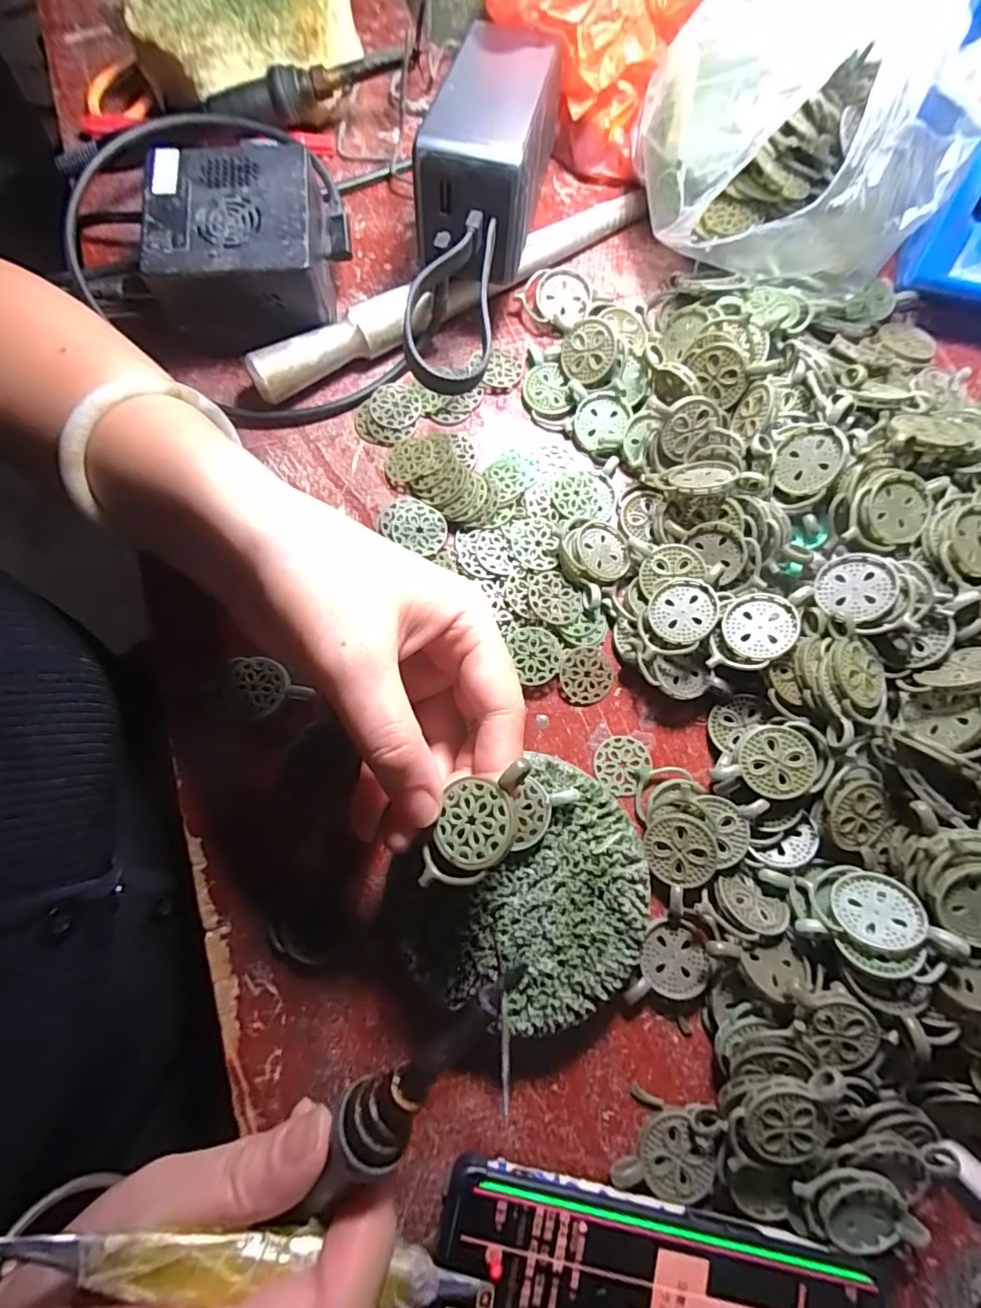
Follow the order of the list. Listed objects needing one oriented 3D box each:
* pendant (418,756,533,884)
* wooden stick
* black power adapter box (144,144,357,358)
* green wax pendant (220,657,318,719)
[{"bbox_3d":[-0.005,0.056,0.177,0.028,0.009,0.044,10,80,25],"label":"pendant"},{"bbox_3d":[-0.014,-0.192,0.278,0.234,0.023,0.020,-32,80,-6],"label":"wooden stick"},{"bbox_3d":[-0.116,-0.195,0.267,0.089,0.049,0.083,-5,78,-1],"label":"black power adapter box"},{"bbox_3d":[-0.103,0.016,0.243,0.042,0.005,0.027,10,78,2],"label":"green wax pendant"}]

